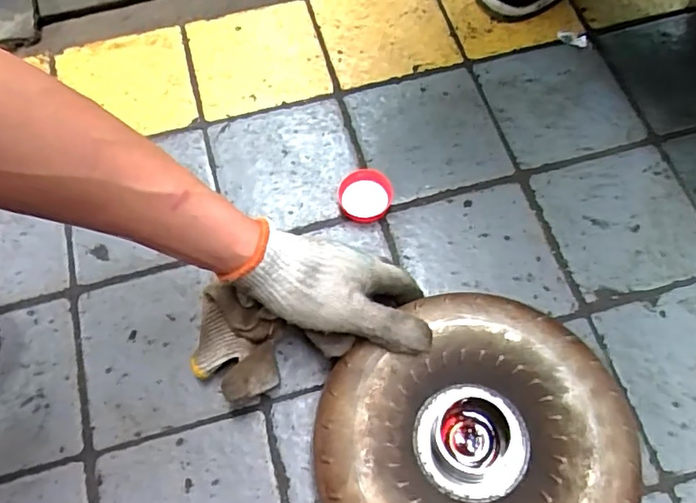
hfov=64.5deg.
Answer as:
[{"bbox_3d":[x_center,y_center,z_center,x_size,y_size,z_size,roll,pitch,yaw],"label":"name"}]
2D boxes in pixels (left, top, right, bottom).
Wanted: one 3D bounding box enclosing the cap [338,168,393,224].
[{"bbox_3d":[0.017,-0.056,0.560,0.054,0.013,0.055,-1,67,1],"label":"cap"}]

